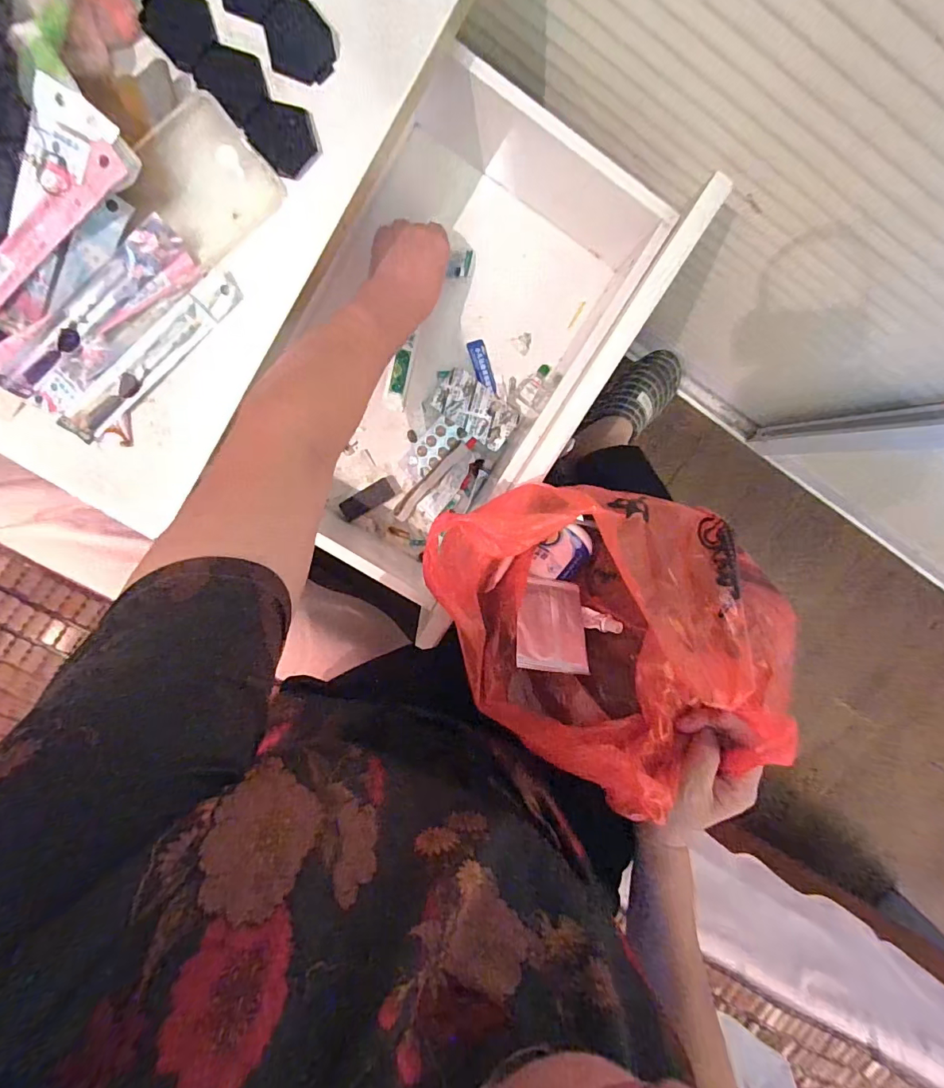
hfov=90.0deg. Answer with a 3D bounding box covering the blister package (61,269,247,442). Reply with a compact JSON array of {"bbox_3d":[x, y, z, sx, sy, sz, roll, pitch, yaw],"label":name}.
[{"bbox_3d":[-0.257,-0.150,0.378,0.175,0.016,0.027,-41,97,4],"label":"blister package"}]

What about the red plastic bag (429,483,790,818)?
[{"bbox_3d":[0.122,0.065,0.412,0.261,0.176,0.255,-20,98,1],"label":"red plastic bag"}]

